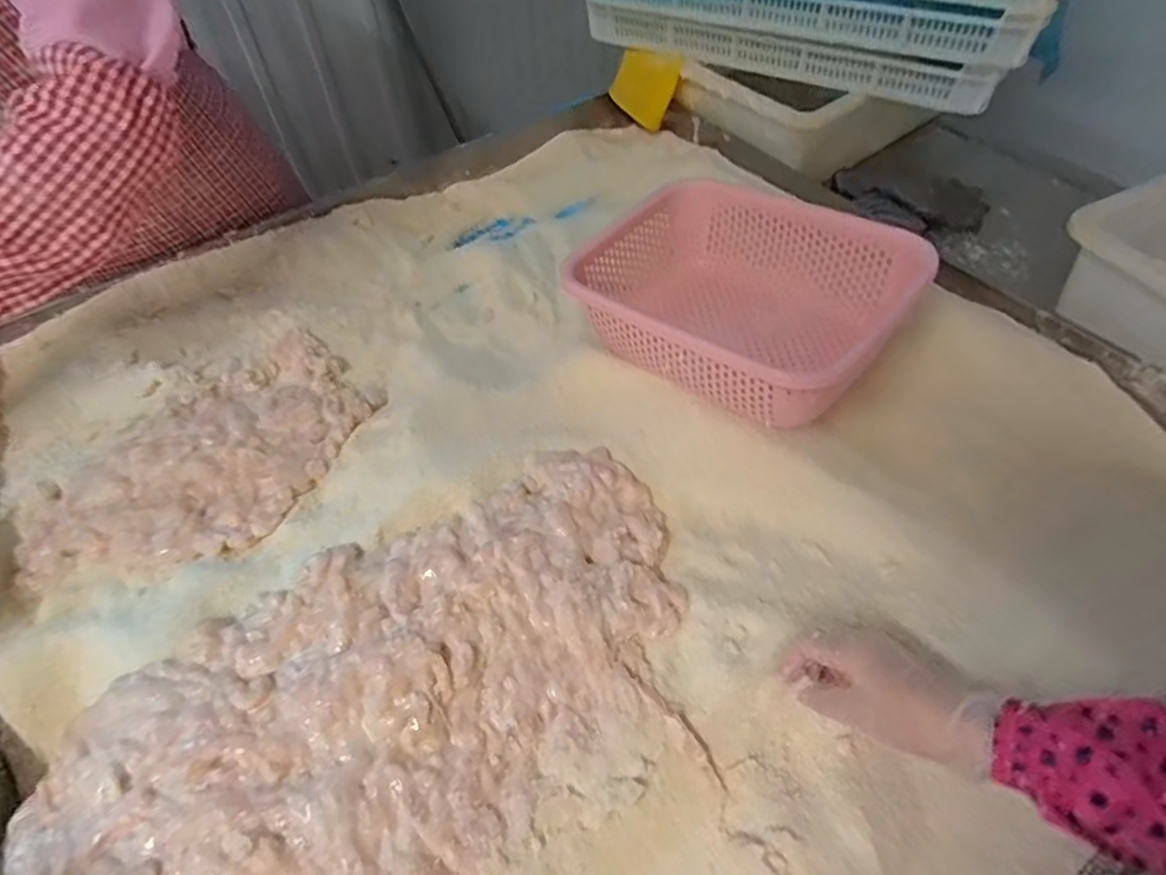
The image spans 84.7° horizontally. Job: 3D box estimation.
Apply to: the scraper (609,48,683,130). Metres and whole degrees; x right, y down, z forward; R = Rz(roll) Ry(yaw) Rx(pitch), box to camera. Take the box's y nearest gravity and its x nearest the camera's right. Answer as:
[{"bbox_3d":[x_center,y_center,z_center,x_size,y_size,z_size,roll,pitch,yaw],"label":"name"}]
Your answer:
[{"bbox_3d":[0.097,-0.552,0.995,0.096,0.109,0.012,35,43,5],"label":"scraper"}]

